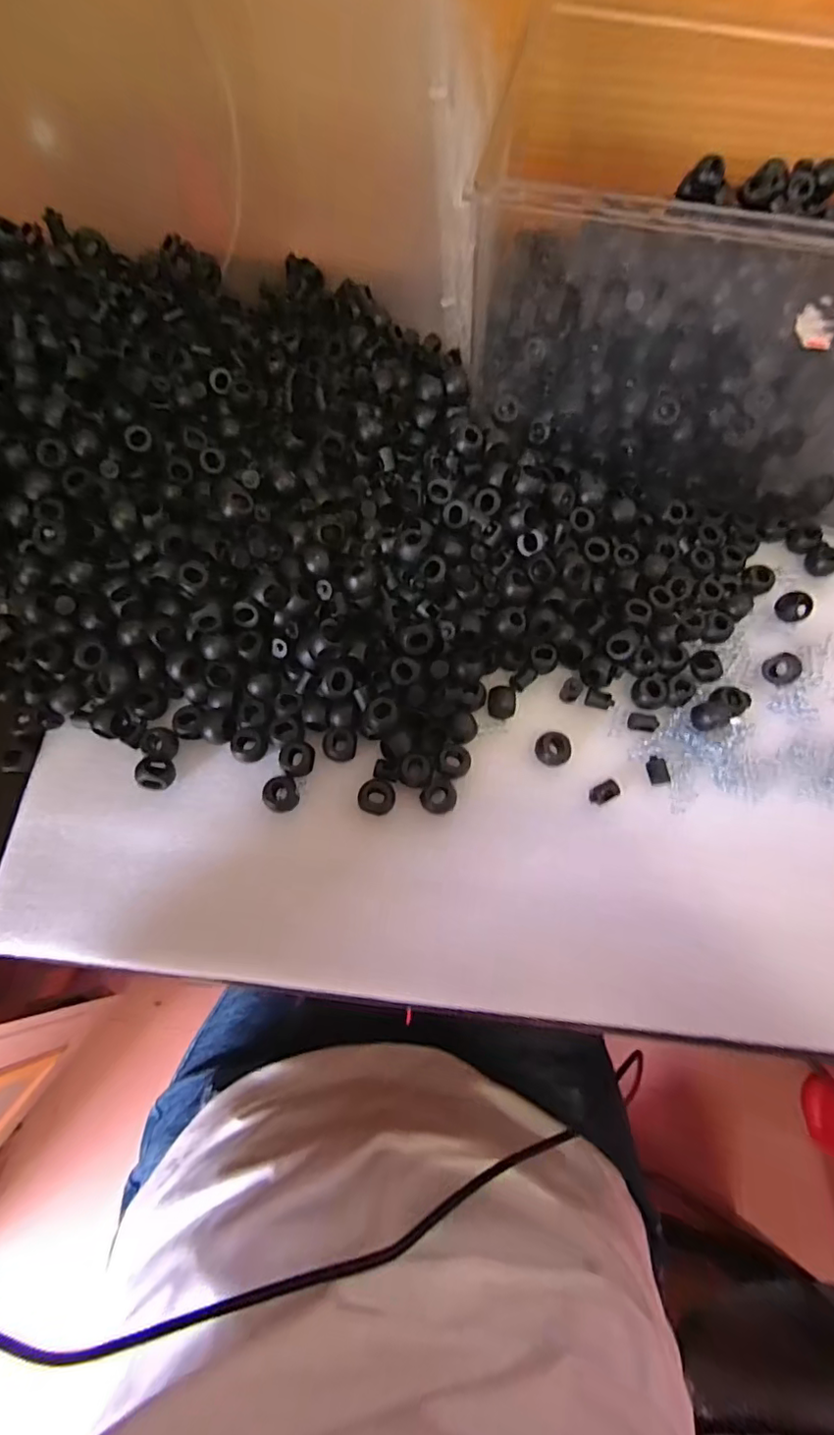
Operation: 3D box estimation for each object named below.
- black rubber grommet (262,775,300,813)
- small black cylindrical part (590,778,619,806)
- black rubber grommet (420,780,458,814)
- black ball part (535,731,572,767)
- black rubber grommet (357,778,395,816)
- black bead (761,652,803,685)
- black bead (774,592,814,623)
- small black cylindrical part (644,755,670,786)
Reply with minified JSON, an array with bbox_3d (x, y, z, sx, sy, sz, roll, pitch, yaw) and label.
[{"bbox_3d":[-0.065,0.037,0.268,0.017,0.008,0.017,0,71,-1],"label":"black rubber grommet"},{"bbox_3d":[0.091,0.037,0.272,0.014,0.007,0.009,-28,74,-11],"label":"small black cylindrical part"},{"bbox_3d":[0.011,0.038,0.267,0.017,0.004,0.015,9,71,1],"label":"black rubber grommet"},{"bbox_3d":[0.067,0.016,0.277,0.016,0.009,0.016,-11,71,-5],"label":"black ball part"},{"bbox_3d":[-0.019,0.038,0.268,0.017,0.006,0.016,0,71,-1],"label":"black rubber grommet"},{"bbox_3d":[0.192,-0.026,0.292,0.016,0.007,0.015,0,71,-1],"label":"black bead"},{"bbox_3d":[0.207,-0.060,0.307,0.015,0.013,0.017,-30,74,-11],"label":"black bead"},{"bbox_3d":[0.120,0.026,0.275,0.010,0.004,0.015,-8,71,-4],"label":"small black cylindrical part"}]

